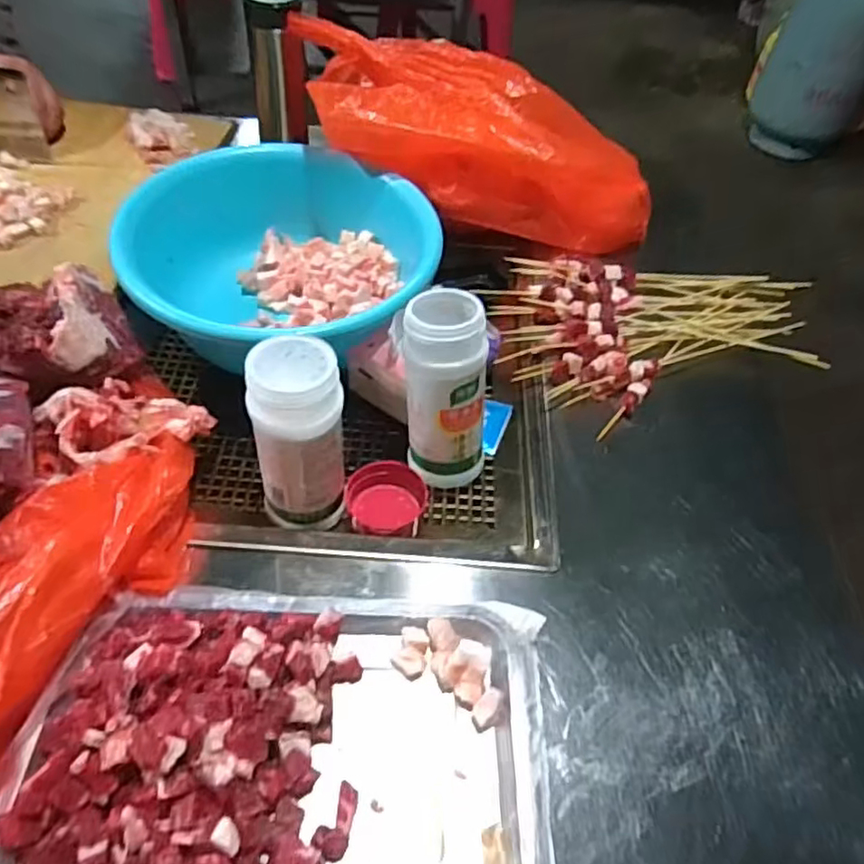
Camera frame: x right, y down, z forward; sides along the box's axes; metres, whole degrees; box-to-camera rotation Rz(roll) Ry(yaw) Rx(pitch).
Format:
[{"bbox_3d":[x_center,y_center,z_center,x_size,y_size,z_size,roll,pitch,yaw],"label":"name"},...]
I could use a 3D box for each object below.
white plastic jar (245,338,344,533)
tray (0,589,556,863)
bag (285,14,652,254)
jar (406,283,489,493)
[{"bbox_3d":[-0.096,0.004,0.479,0.061,0.147,0.063,-5,51,-9],"label":"white plastic jar"},{"bbox_3d":[-0.087,0.187,0.382,0.311,0.056,0.204,3,50,-2],"label":"tray"},{"bbox_3d":[0.051,-0.313,0.698,0.407,0.109,0.139,22,50,-11],"label":"bag"},{"bbox_3d":[0.011,-0.026,0.519,0.067,0.159,0.072,2,50,-3],"label":"jar"}]

